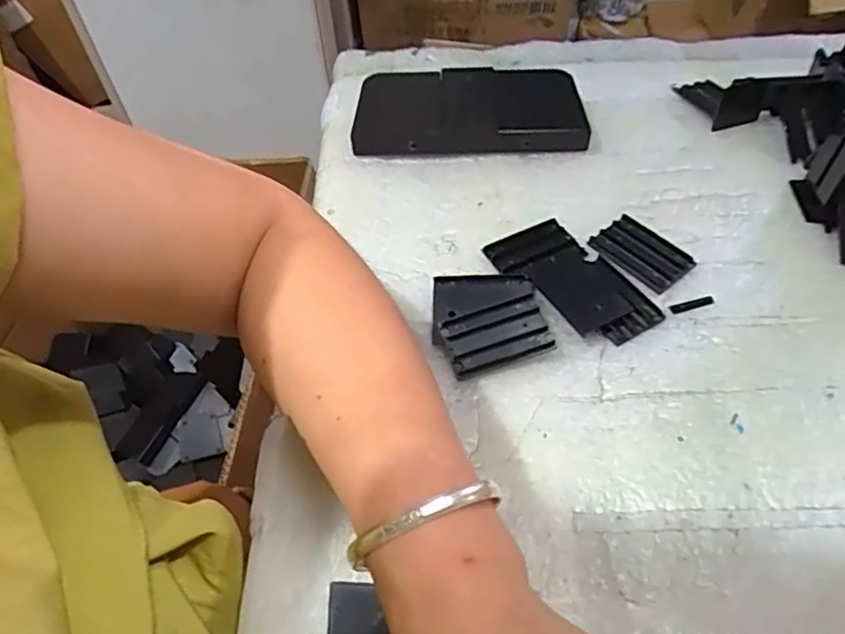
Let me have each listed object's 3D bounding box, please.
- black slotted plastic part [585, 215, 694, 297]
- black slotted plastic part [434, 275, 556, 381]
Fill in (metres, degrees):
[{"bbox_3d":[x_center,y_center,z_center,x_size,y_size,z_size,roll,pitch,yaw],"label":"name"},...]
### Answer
[{"bbox_3d":[0.132,-0.038,0.374,0.038,0.004,0.056,-36,59,-22],"label":"black slotted plastic part"},{"bbox_3d":[0.036,0.000,0.341,0.059,0.014,0.063,-11,53,-5],"label":"black slotted plastic part"}]

